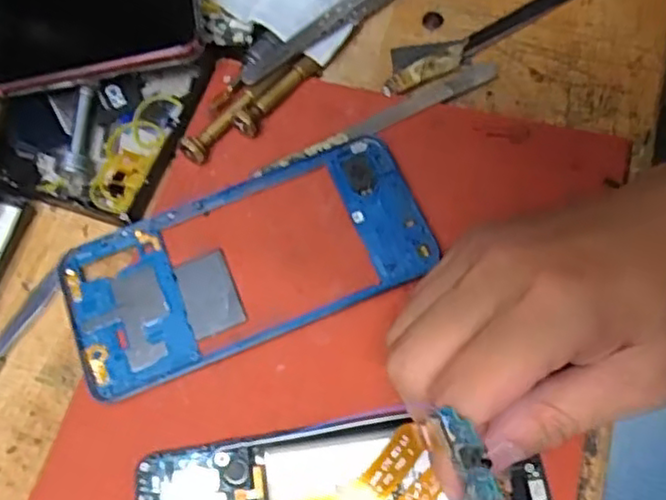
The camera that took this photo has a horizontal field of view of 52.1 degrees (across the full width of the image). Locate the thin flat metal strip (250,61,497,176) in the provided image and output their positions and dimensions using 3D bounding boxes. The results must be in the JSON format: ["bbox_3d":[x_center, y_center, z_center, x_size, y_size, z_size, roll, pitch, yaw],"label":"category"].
[{"bbox_3d":[0.022,-0.062,0.325,0.127,0.004,0.013,-27,68,-8],"label":"thin flat metal strip"}]

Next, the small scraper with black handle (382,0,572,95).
[{"bbox_3d":[0.077,-0.112,0.345,0.122,0.004,0.027,-28,68,-8],"label":"small scraper with black handle"}]

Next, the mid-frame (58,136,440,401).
[{"bbox_3d":[-0.038,0.005,0.300,0.158,0.004,0.073,-23,70,-5],"label":"mid-frame"}]

